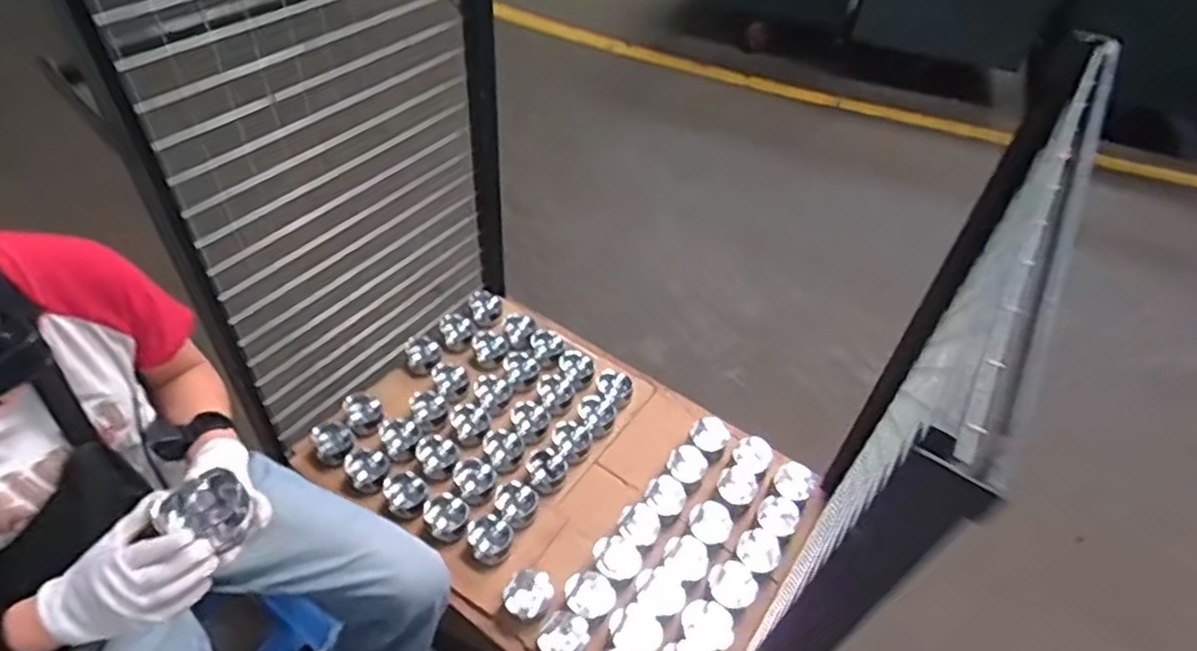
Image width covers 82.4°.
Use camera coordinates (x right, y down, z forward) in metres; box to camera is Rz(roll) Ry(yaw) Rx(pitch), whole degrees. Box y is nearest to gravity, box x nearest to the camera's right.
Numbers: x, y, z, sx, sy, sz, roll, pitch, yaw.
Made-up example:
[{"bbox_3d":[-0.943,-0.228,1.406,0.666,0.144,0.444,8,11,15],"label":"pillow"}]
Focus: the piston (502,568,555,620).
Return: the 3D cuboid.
[{"bbox_3d":[-0.129,0.492,1.258,0.084,0.068,0.077,2,46,-3],"label":"piston"}]

